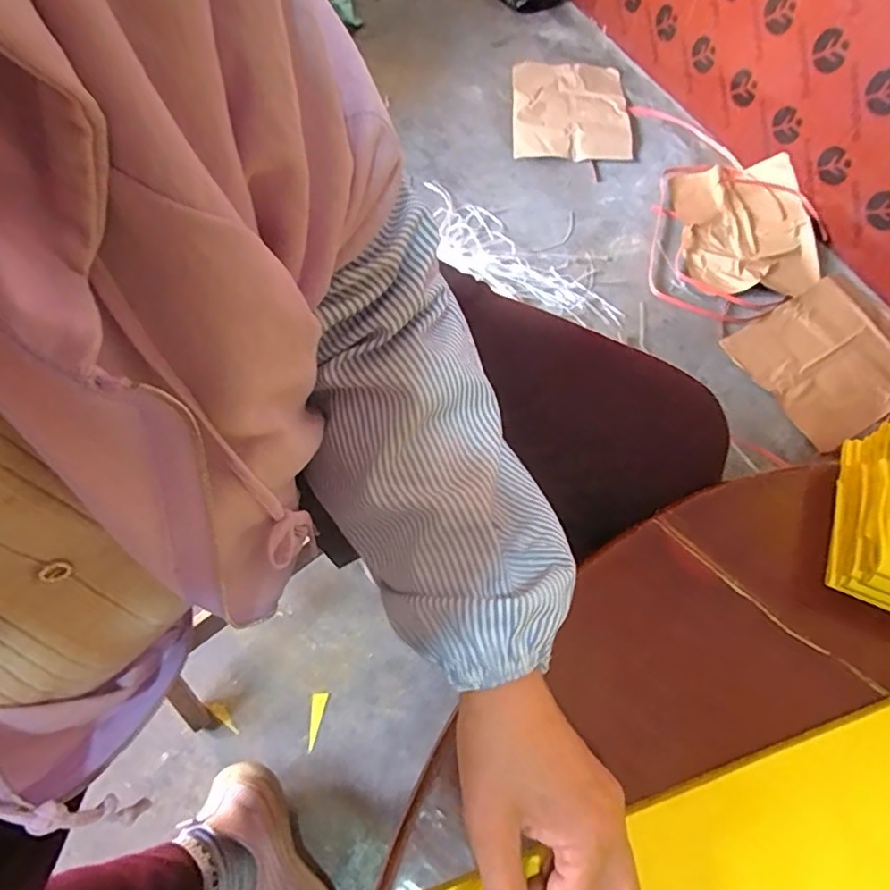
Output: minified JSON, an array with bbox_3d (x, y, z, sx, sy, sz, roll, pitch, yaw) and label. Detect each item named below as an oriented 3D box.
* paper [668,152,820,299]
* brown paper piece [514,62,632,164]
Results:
[{"bbox_3d":[0.615,-0.455,1.206,0.260,0.066,0.346,1,64,-2],"label":"paper"},{"bbox_3d":[0.293,-0.788,1.387,0.267,0.016,0.340,2,63,1],"label":"brown paper piece"}]

